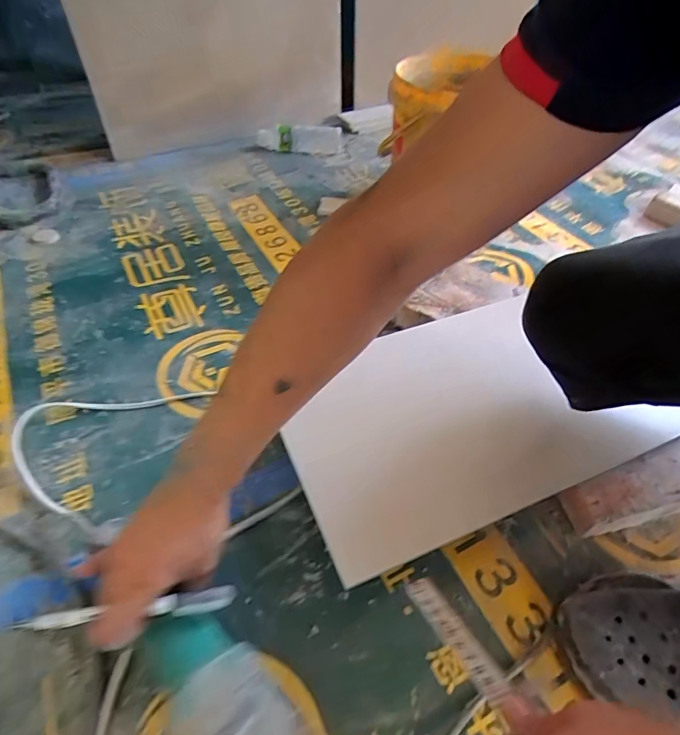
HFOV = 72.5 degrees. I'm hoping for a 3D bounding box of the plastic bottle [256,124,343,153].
[{"bbox_3d":[-0.101,-0.568,1.142,0.213,0.058,0.064,0,48,-2],"label":"plastic bottle"}]

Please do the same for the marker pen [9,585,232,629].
[{"bbox_3d":[-0.164,0.191,0.364,0.159,0.010,0.017,-1,47,-16],"label":"marker pen"}]

